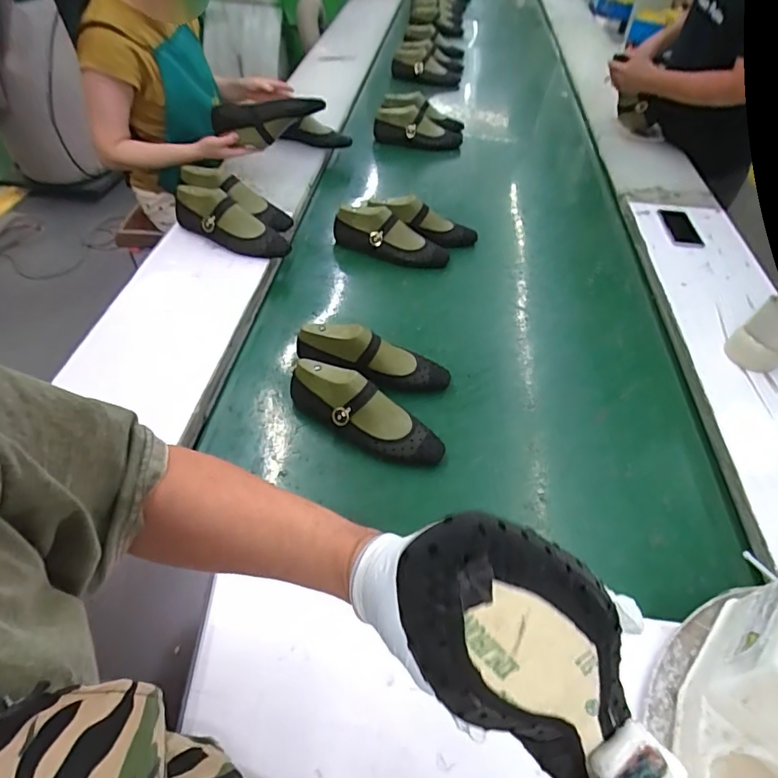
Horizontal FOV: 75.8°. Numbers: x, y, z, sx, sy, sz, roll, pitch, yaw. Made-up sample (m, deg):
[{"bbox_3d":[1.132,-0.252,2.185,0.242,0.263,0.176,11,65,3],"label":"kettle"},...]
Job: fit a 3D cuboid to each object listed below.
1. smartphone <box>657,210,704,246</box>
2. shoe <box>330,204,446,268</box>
[{"bbox_3d":[0.739,-0.408,1.268,0.068,0.011,0.162,4,48,0],"label":"smartphone"},{"bbox_3d":[-0.001,-0.364,1.209,0.293,0.095,0.096,18,49,13],"label":"shoe"}]

